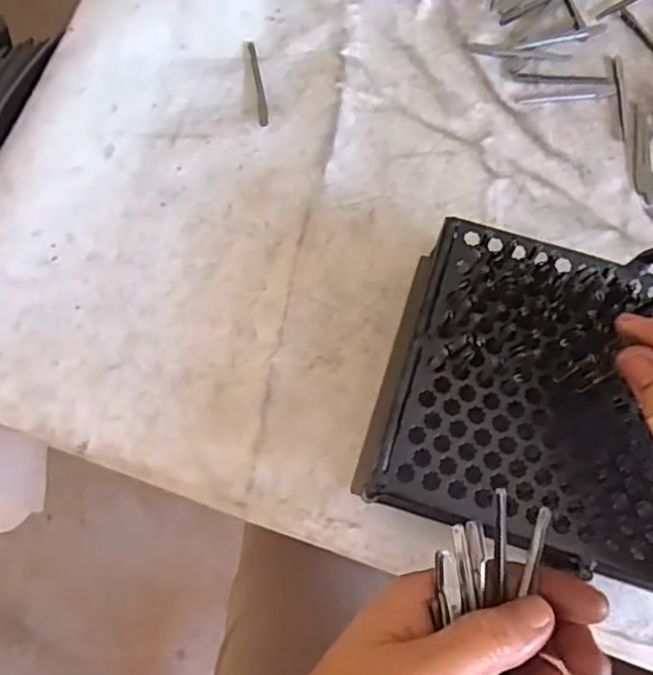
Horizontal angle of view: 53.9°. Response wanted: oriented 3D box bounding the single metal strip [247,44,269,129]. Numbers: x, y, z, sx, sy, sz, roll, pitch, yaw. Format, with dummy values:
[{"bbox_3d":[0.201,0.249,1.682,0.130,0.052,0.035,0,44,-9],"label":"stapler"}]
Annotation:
[{"bbox_3d":[-0.045,-0.168,0.420,0.006,0.004,0.068,-8,73,-4],"label":"single metal strip"}]

